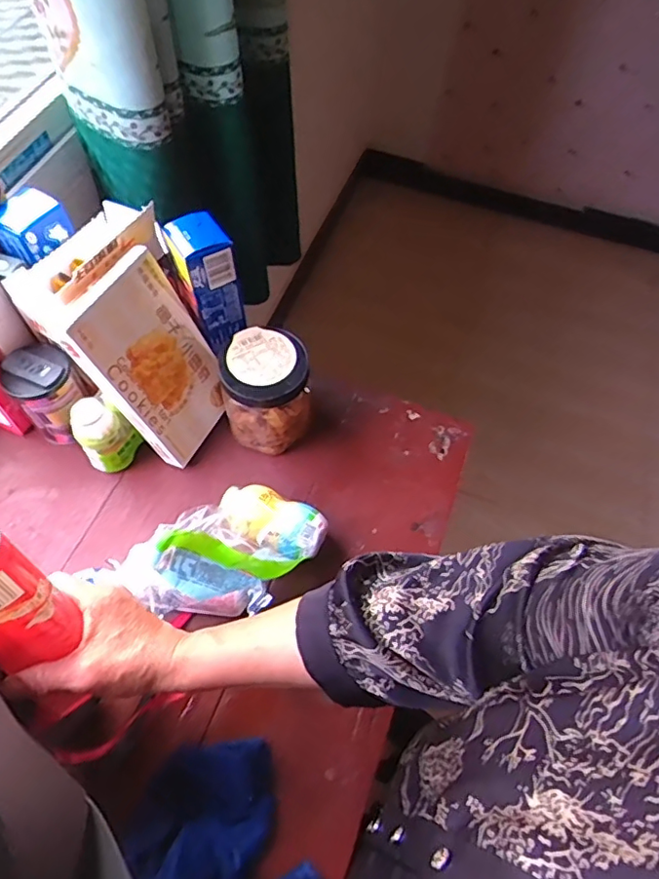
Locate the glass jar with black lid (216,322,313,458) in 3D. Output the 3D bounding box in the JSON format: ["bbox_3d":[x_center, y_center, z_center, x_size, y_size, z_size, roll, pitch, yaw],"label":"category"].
[{"bbox_3d":[-0.065,-0.045,0.588,0.086,0.124,0.082,1,60,-2],"label":"glass jar with black lid"}]

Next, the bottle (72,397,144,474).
[{"bbox_3d":[-0.231,-0.006,0.571,0.054,0.095,0.051,-39,69,-22],"label":"bottle"}]

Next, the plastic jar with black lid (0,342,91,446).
[{"bbox_3d":[-0.286,-0.042,0.581,0.063,0.106,0.064,1,60,-2],"label":"plastic jar with black lid"}]

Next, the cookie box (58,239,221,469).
[{"bbox_3d":[-0.169,-0.073,0.554,0.020,0.197,0.117,15,60,31],"label":"cookie box"}]

